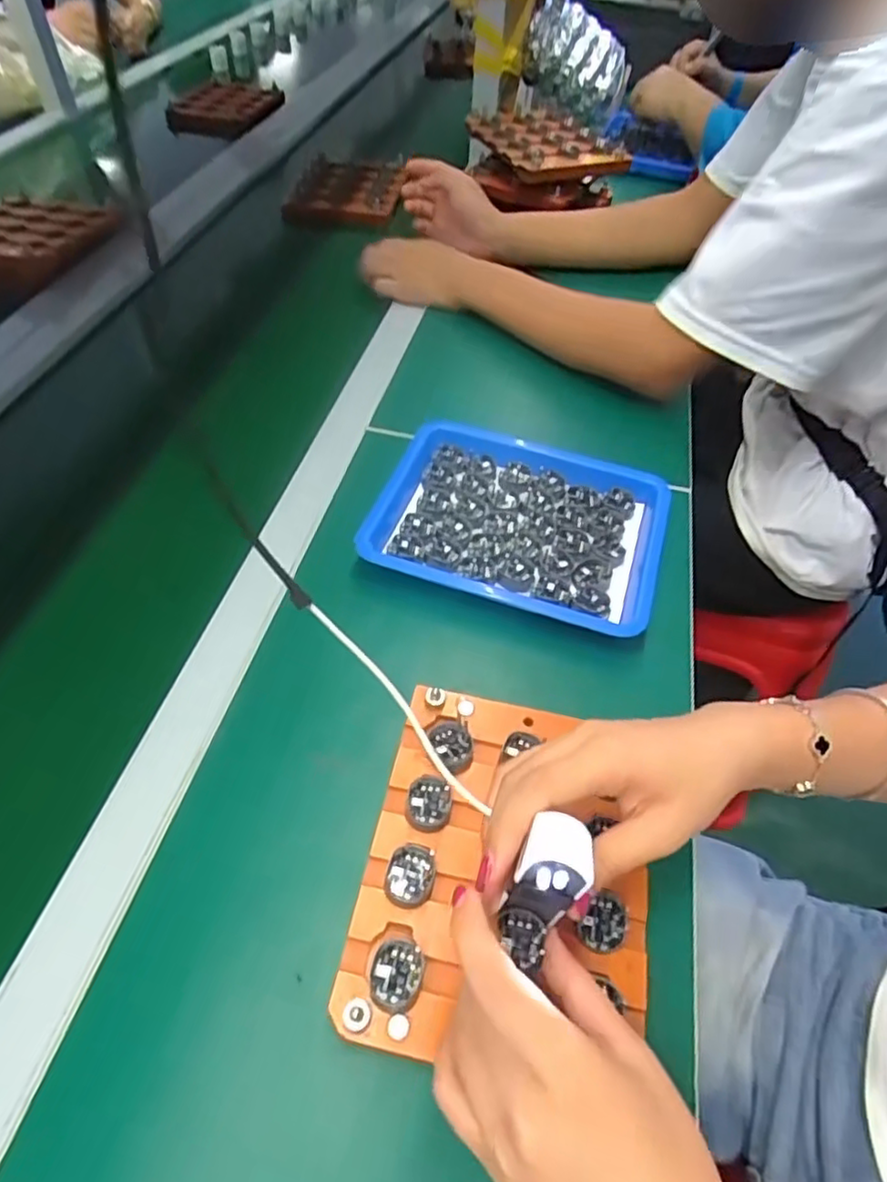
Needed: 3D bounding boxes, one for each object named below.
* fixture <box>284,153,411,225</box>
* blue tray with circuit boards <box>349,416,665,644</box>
[{"bbox_3d":[-0.135,-0.598,0.945,0.150,0.039,0.199,7,54,4],"label":"fixture"},{"bbox_3d":[0.056,-0.056,0.507,0.227,0.030,0.166,16,55,10],"label":"blue tray with circuit boards"}]

